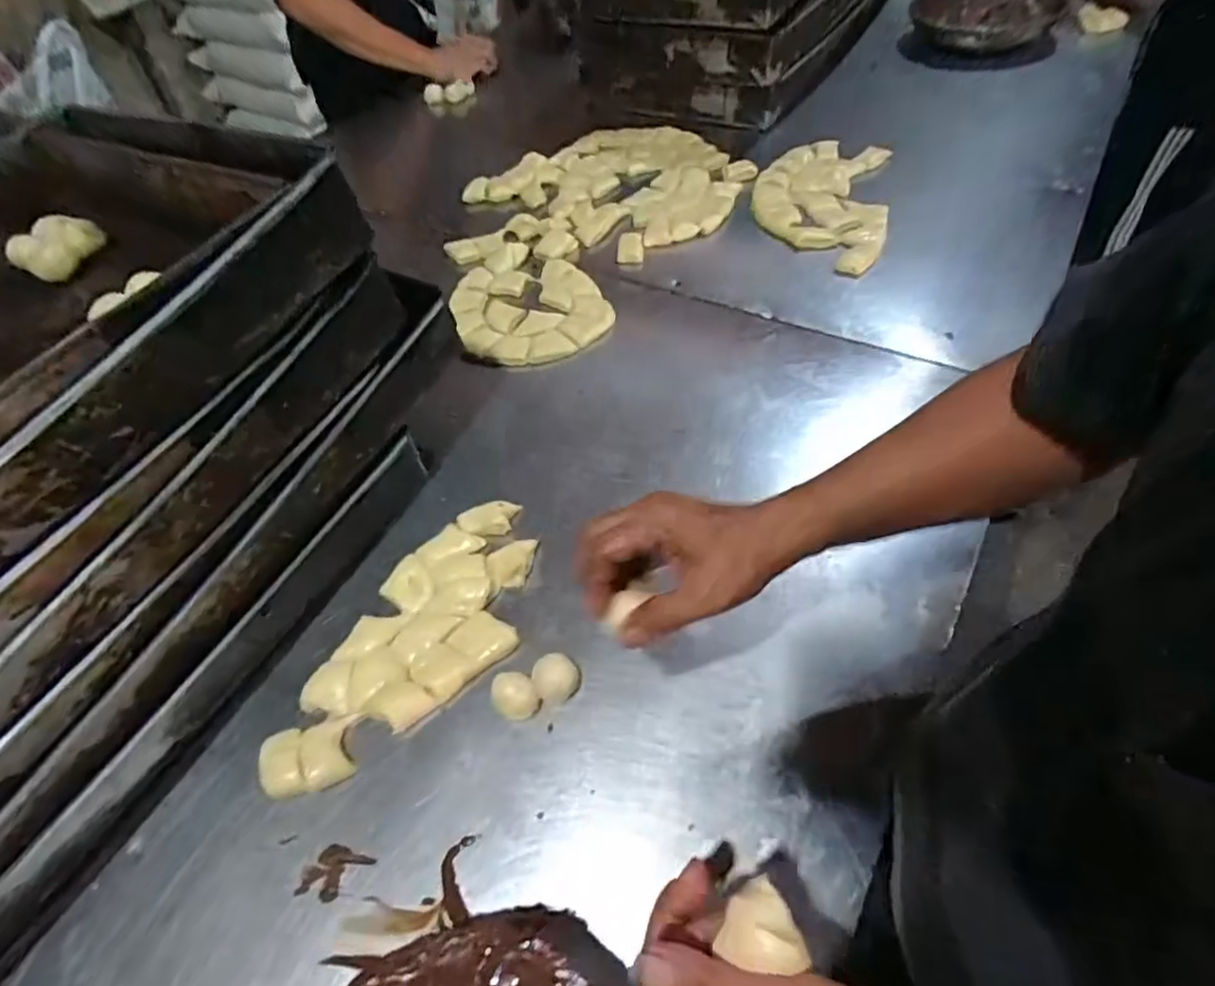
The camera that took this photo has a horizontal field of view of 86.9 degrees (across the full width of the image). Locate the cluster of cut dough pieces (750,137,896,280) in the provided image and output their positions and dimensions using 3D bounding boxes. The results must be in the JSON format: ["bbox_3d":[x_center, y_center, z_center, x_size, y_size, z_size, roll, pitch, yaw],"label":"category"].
[{"bbox_3d":[0.280,-0.385,0.845,0.168,0.017,0.276,7,55,11],"label":"cluster of cut dough pieces"}]

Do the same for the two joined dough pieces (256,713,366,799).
[{"bbox_3d":[-0.225,0.198,0.482,0.073,0.014,0.049,-10,54,-1],"label":"two joined dough pieces"}]

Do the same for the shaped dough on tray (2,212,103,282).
[{"bbox_3d":[-0.454,-0.204,0.526,0.064,0.028,0.055,20,59,19],"label":"shaped dough on tray"}]

